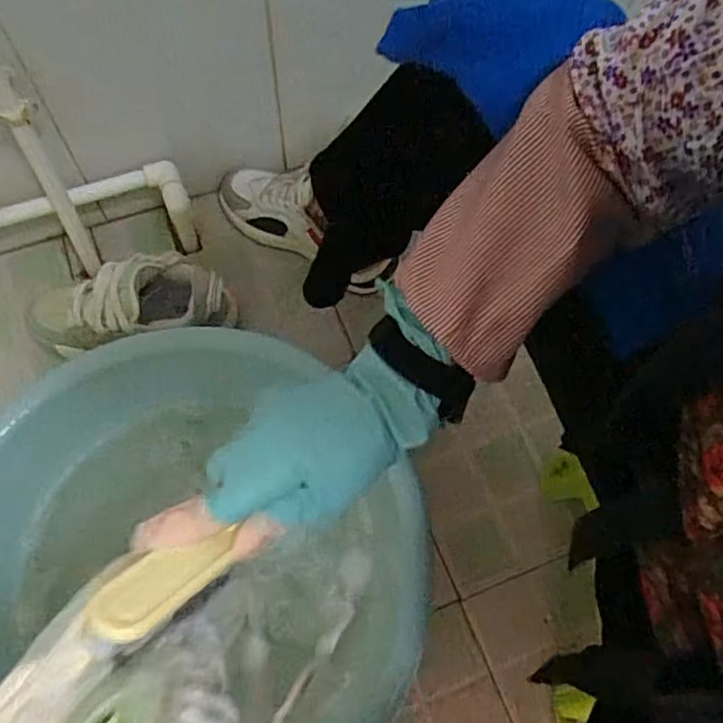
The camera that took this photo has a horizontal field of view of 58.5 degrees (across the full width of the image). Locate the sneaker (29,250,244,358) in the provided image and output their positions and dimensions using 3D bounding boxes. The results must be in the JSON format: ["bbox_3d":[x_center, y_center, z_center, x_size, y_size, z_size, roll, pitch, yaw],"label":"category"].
[{"bbox_3d":[-0.275,-0.058,0.760,0.231,0.129,0.098,0,64,0],"label":"sneaker"}]

